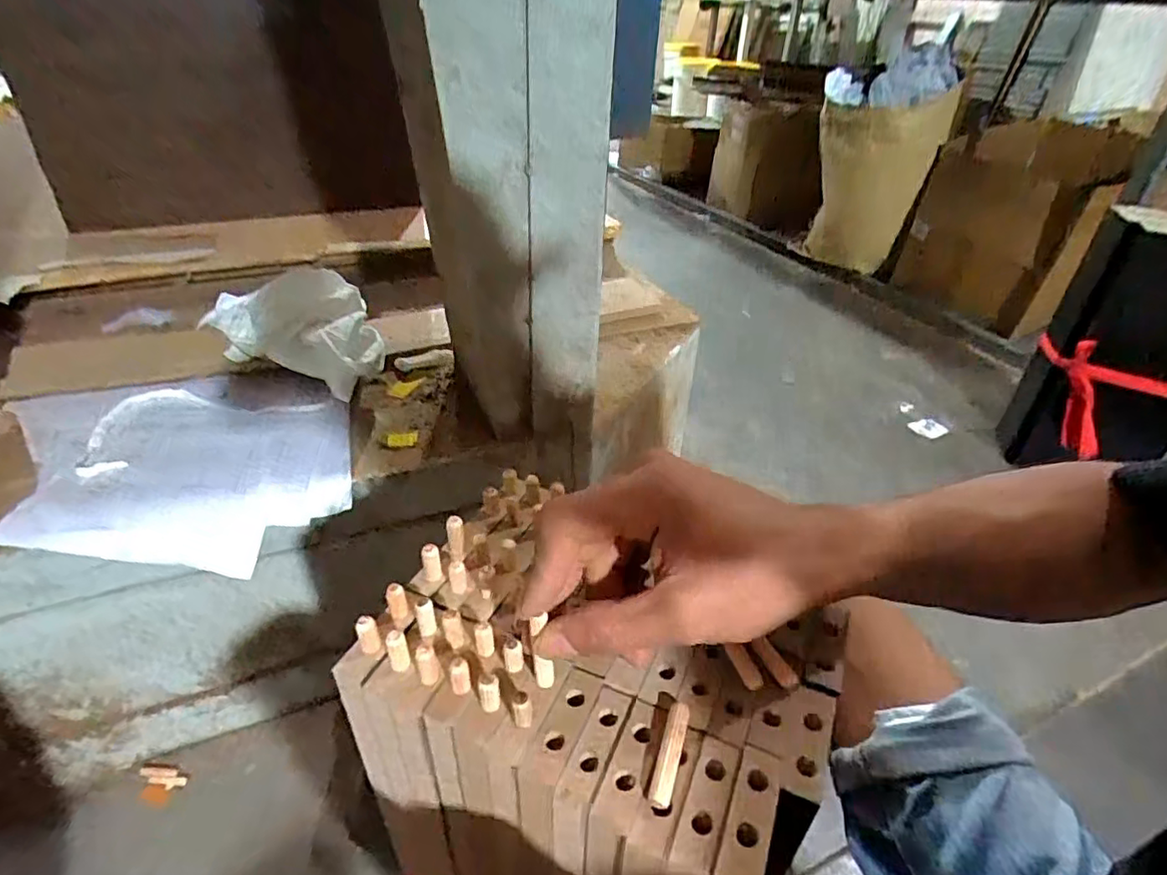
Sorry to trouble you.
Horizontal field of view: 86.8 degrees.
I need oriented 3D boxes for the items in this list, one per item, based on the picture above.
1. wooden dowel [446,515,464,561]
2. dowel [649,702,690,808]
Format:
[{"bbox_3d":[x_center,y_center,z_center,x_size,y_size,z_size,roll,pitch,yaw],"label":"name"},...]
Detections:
[{"bbox_3d":[-0.066,0.052,0.318,0.008,0.024,0.009,-3,36,-7],"label":"wooden dowel"},{"bbox_3d":[0.034,0.123,0.242,0.008,0.007,0.039,14,37,15],"label":"dowel"}]

